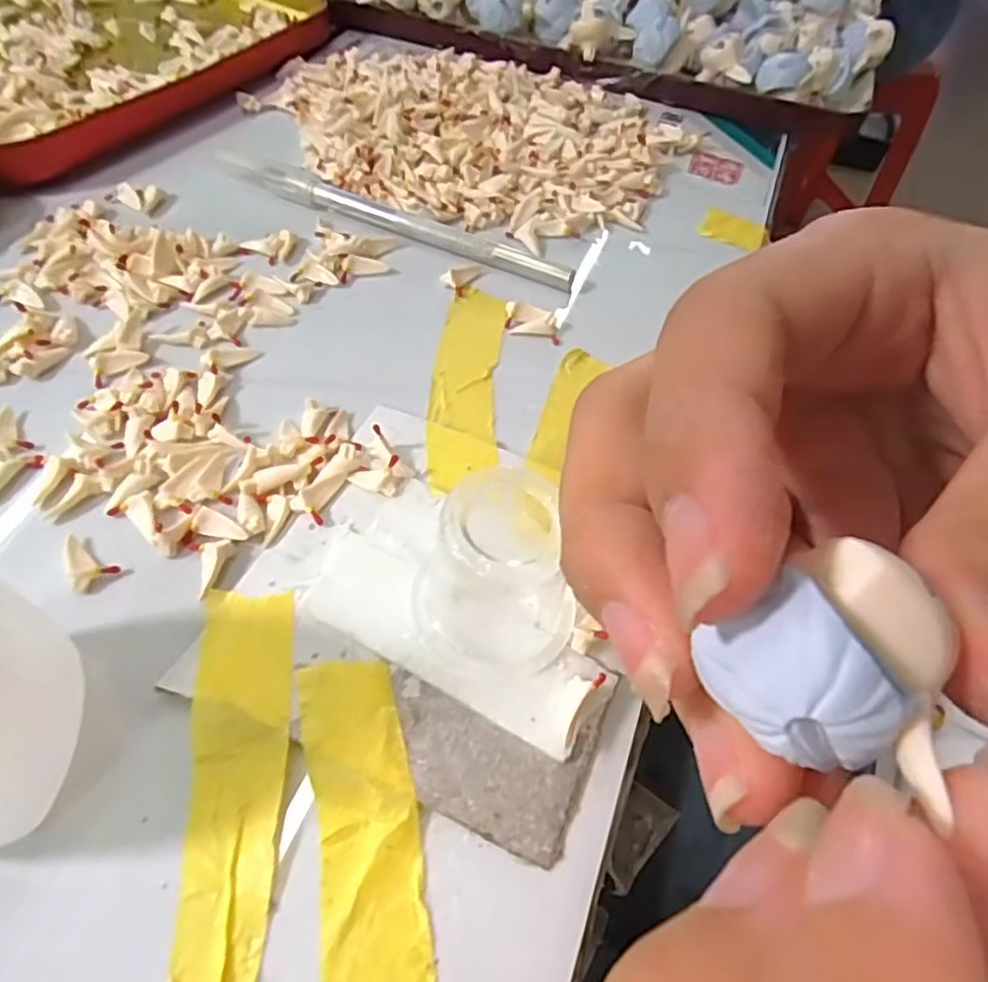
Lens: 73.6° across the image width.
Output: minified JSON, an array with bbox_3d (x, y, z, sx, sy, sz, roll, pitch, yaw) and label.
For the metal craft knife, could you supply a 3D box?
[{"bbox_3d":[-0.038,-0.103,0.245,0.143,0.007,0.010,20,55,9],"label":"metal craft knife"}]

